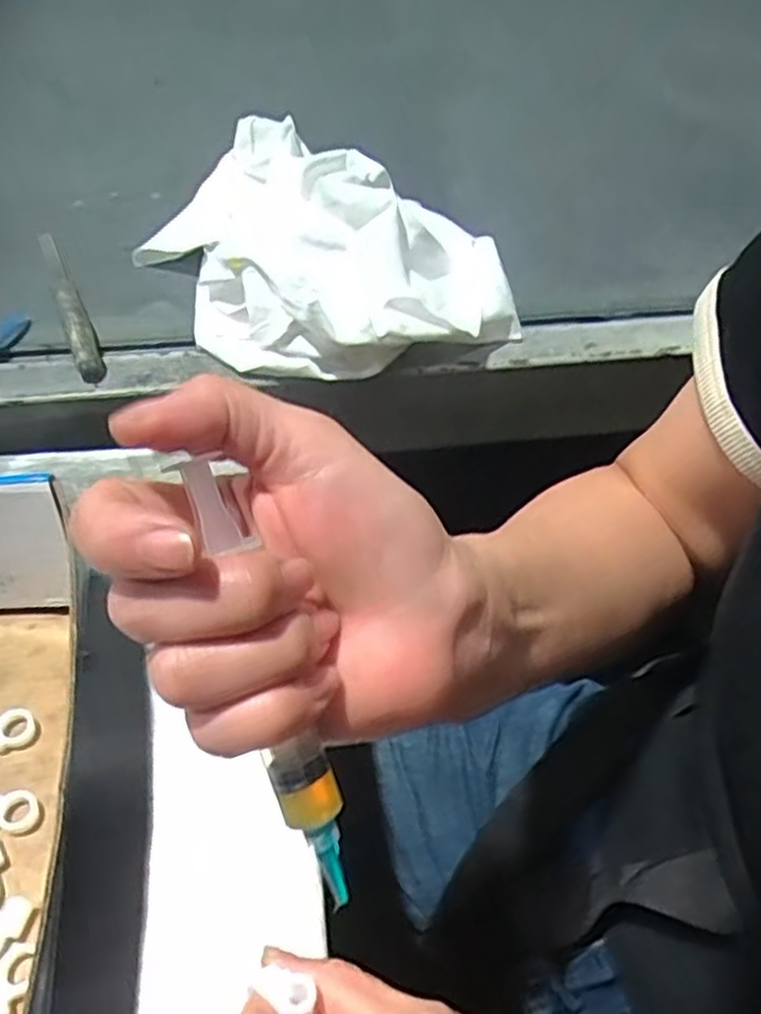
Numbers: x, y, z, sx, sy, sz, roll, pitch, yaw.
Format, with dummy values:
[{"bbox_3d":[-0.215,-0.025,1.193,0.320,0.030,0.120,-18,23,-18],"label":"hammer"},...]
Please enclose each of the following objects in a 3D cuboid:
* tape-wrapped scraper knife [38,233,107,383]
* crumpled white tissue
[{"bbox_3d":[-0.217,-0.145,0.526,0.018,0.016,0.173,-18,54,-18],"label":"tape-wrapped scraper knife"},{"bbox_3d":[-0.044,-0.188,0.530,0.195,0.067,0.256,-29,58,-25],"label":"crumpled white tissue"}]

